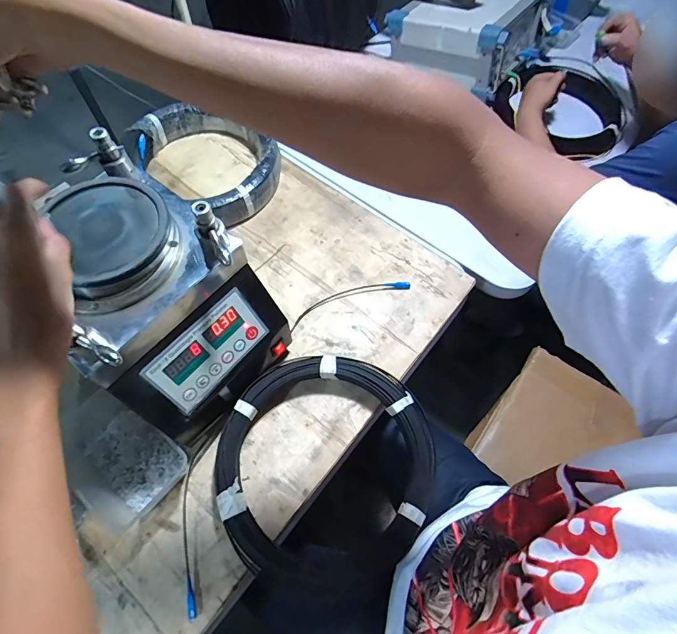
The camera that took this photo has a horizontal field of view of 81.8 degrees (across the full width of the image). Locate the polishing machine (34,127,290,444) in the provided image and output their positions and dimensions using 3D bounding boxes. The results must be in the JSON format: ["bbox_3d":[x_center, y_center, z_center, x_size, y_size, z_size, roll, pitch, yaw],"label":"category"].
[{"bbox_3d":[-0.239,-0.017,0.530,0.265,0.275,0.208,39,68,17],"label":"polishing machine"}]

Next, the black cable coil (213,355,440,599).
[{"bbox_3d":[-0.019,0.207,0.562,0.297,0.050,0.309,1,63,-1],"label":"black cable coil"}]

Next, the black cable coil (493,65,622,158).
[{"bbox_3d":[0.546,-0.519,0.962,0.311,0.079,0.253,42,69,15],"label":"black cable coil"}]

